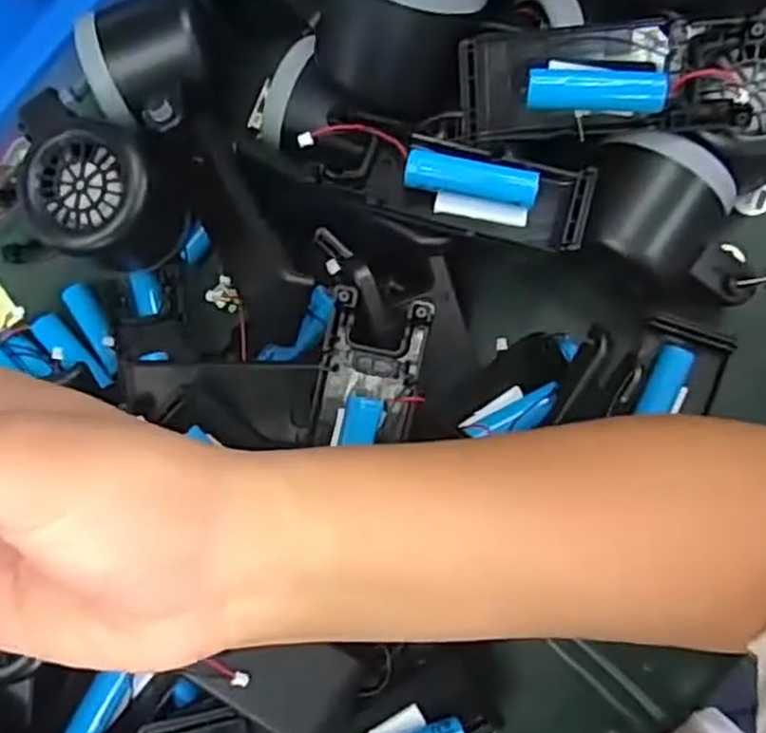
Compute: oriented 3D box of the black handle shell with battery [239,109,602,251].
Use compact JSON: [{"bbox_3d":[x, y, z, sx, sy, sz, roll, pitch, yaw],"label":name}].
[{"bbox_3d":[0.011,-0.073,0.287,0.134,0.031,0.039,12,86,8],"label":"black handle shell with battery"}]

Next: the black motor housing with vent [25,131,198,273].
[{"bbox_3d":[-0.116,-0.074,0.324,0.050,0.059,0.055,-1,84,7],"label":"black motor housing with vent"}]

